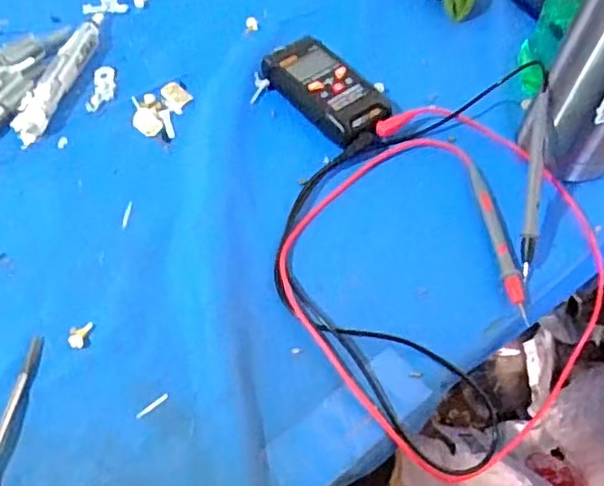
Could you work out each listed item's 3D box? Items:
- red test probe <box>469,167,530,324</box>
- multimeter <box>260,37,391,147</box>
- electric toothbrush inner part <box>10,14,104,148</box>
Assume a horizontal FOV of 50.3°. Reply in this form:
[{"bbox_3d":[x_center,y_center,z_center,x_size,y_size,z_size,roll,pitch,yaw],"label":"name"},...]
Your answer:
[{"bbox_3d":[0.149,-0.005,0.490,0.012,0.010,0.141,-3,57,-6],"label":"red test probe"},{"bbox_3d":[0.021,-0.131,0.557,0.057,0.027,0.115,-33,64,-22],"label":"multimeter"},{"bbox_3d":[-0.204,-0.148,0.555,0.025,0.018,0.160,15,57,6],"label":"electric toothbrush inner part"}]

